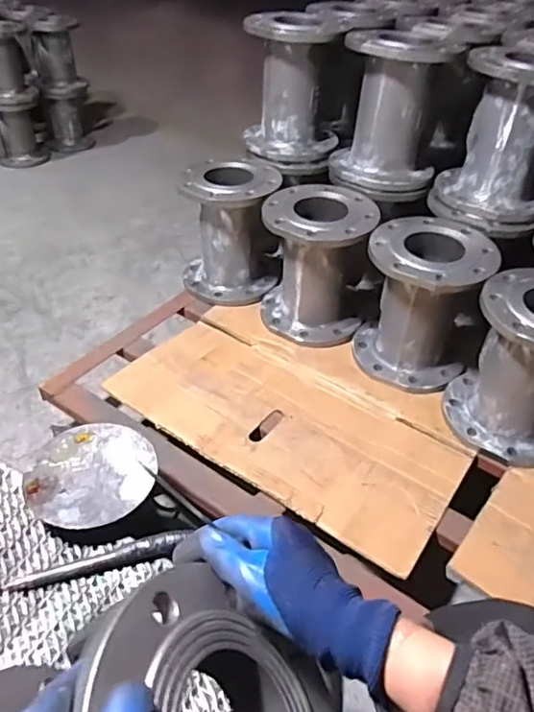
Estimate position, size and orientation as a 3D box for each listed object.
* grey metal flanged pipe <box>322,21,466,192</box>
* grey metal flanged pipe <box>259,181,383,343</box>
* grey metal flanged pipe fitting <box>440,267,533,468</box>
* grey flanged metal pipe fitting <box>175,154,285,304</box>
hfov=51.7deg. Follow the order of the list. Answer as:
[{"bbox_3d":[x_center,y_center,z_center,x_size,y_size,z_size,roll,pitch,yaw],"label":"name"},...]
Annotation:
[{"bbox_3d":[0.246,-0.488,1.085,0.201,0.249,0.184,11,41,8],"label":"grey metal flanged pipe"},{"bbox_3d":[0.103,-0.181,1.107,0.218,0.262,0.214,8,41,5],"label":"grey metal flanged pipe"},{"bbox_3d":[0.429,0.018,0.901,0.210,0.250,0.200,25,45,23],"label":"grey metal flanged pipe fitting"},{"bbox_3d":[-0.075,-0.263,1.181,0.205,0.254,0.201,11,41,8],"label":"grey flanged metal pipe fitting"}]

